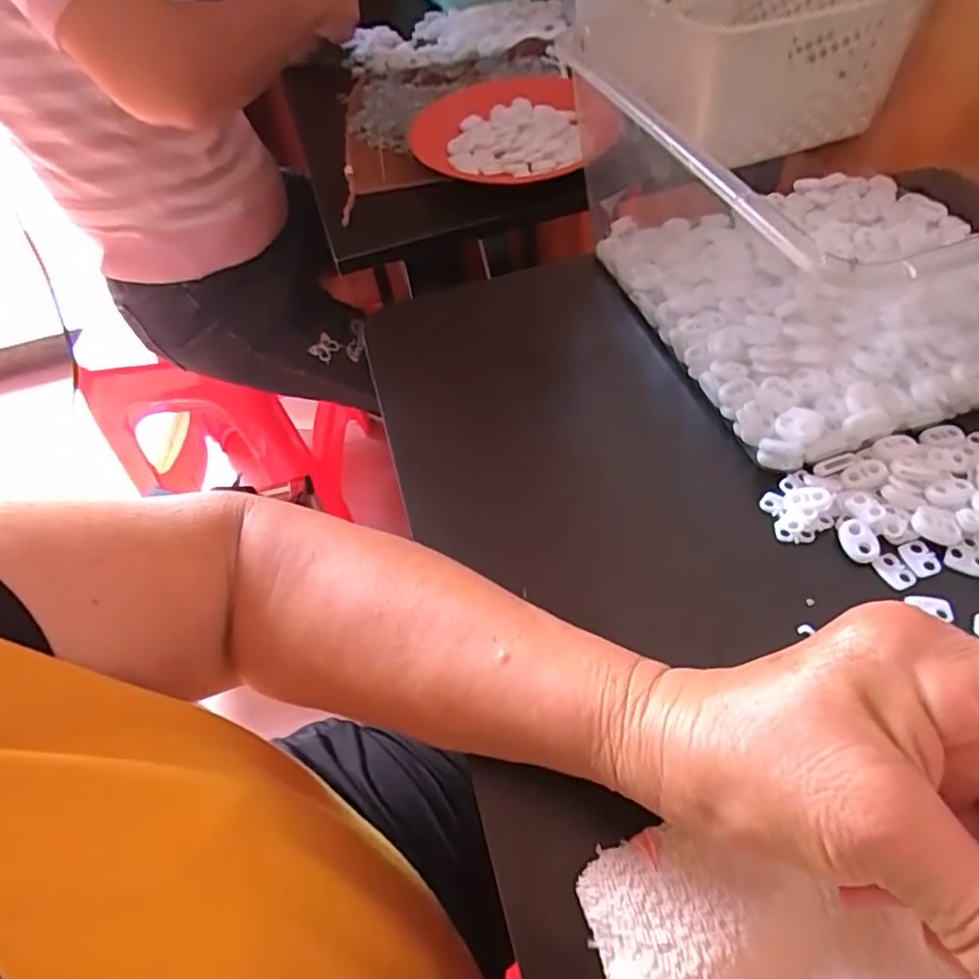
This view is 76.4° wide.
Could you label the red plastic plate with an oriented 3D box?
[{"bbox_3d":[0.019,-0.353,0.605,0.195,0.023,0.195,-4,52,5],"label":"red plastic plate"}]

